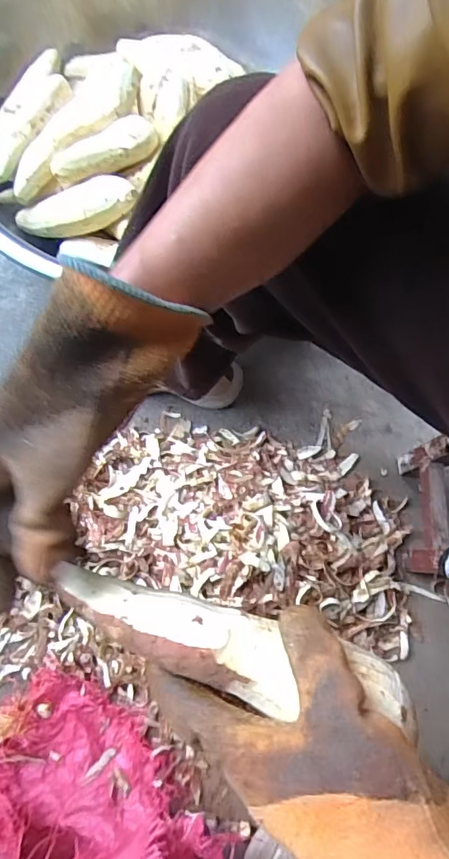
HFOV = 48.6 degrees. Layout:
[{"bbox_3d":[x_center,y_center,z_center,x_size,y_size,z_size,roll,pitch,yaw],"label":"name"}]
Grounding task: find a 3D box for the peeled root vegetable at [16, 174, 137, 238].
[{"bbox_3d":[-0.223,-0.325,0.738,0.200,0.053,0.060,-5,75,22],"label":"peeled root vegetable"}]

